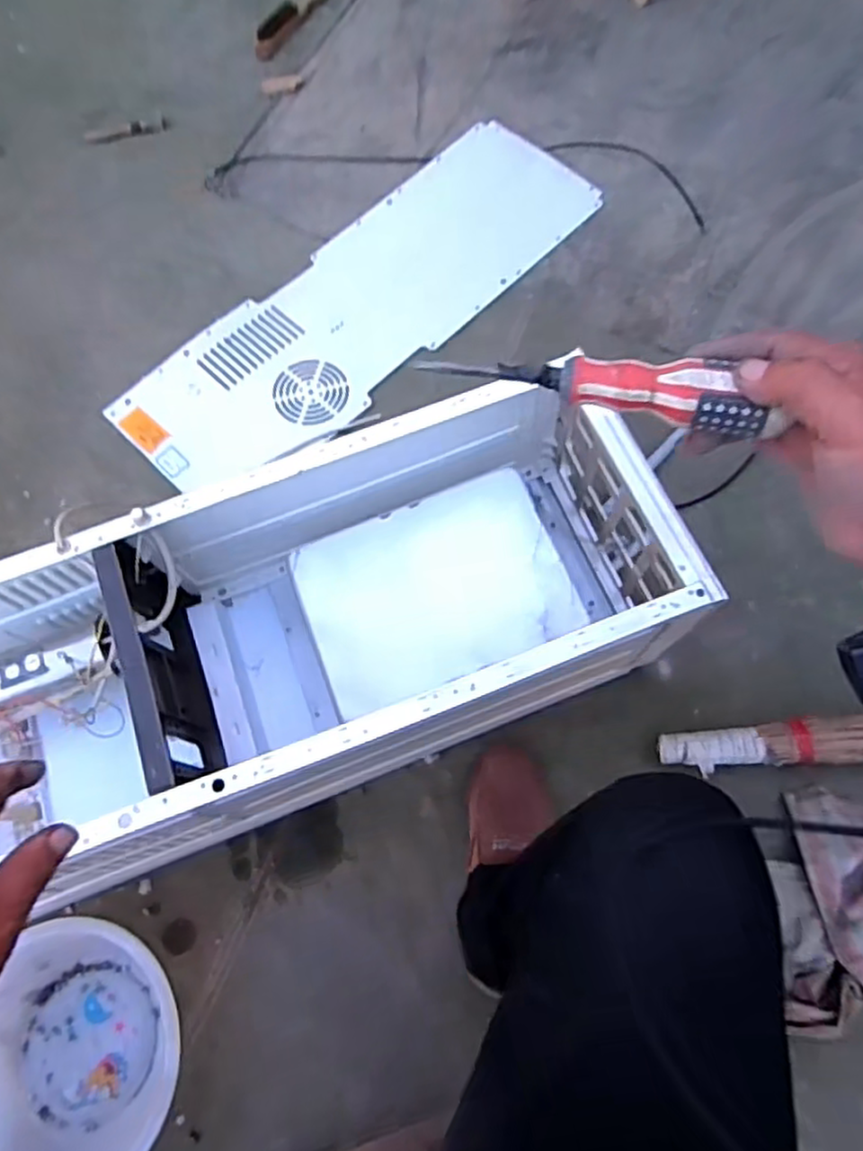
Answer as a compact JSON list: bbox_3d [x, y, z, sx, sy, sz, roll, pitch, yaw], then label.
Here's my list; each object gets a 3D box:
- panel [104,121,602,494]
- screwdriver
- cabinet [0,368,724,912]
[{"bbox_3d":[-0.103,-0.451,1.134,0.857,0.017,0.277,-43,71,-13],"label":"panel"},{"bbox_3d":[0.081,-0.099,0.351,0.174,0.023,0.027,13,73,16],"label":"screwdriver"},{"bbox_3d":[-0.215,0.093,0.755,0.929,0.256,0.318,-19,67,-3],"label":"cabinet"}]

